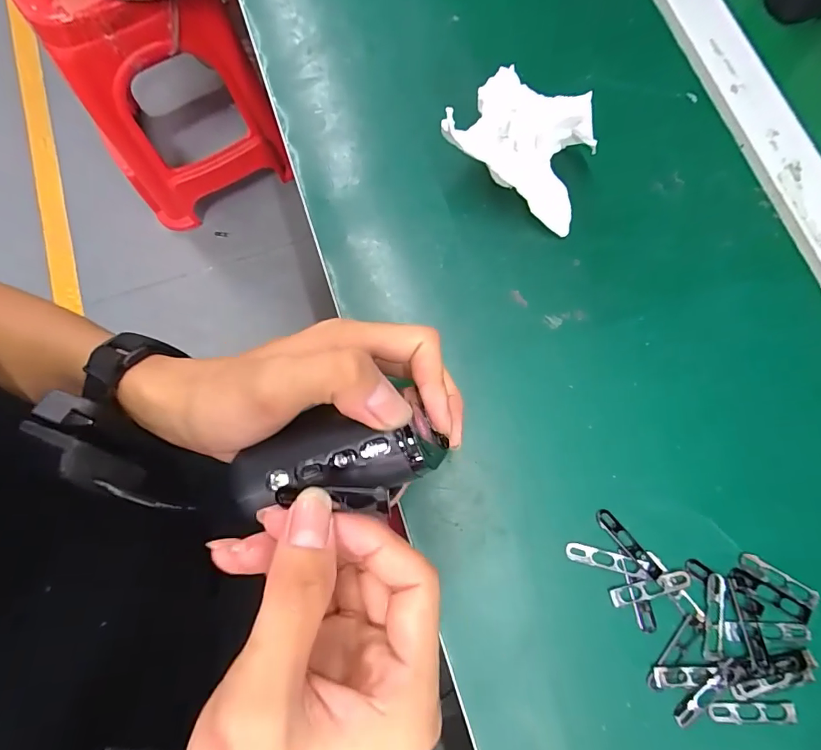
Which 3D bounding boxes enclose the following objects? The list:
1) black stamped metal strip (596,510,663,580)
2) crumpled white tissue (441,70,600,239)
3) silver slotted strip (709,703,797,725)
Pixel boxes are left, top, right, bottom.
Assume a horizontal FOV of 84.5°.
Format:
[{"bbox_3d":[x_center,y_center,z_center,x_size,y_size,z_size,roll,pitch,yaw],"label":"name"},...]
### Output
[{"bbox_3d":[0.122,0.095,0.251,0.009,0.004,0.045,-37,79,-8],"label":"black stamped metal strip"},{"bbox_3d":[0.076,-0.145,0.286,0.090,0.047,0.078,35,79,8],"label":"crumpled white tissue"},{"bbox_3d":[0.177,0.175,0.233,0.044,0.004,0.010,0,76,0],"label":"silver slotted strip"}]

